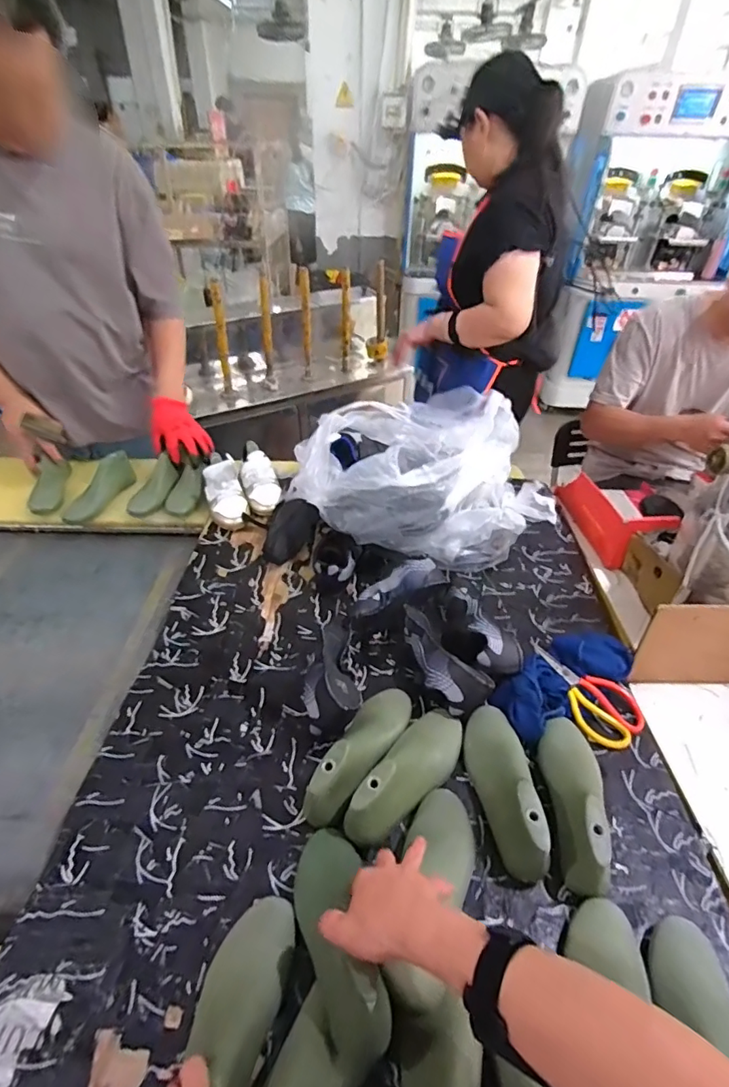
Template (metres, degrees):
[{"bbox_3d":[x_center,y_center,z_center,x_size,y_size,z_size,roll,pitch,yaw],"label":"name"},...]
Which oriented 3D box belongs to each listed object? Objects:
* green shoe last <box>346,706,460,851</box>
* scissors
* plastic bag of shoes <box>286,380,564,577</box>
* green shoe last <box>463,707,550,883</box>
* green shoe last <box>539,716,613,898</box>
[{"bbox_3d":[0.061,0.290,0.642,0.073,0.079,0.206,25,45,25],"label":"green shoe last"},{"bbox_3d":[0.319,0.221,0.769,0.099,0.025,0.196,-28,48,-31],"label":"scissors"},{"bbox_3d":[0.105,-0.168,1.050,0.438,0.228,0.410,2,40,0],"label":"plastic bag of shoes"},{"bbox_3d":[0.174,0.296,0.633,0.068,0.087,0.203,0,40,-3],"label":"green shoe last"},{"bbox_3d":[0.267,0.305,0.616,0.074,0.085,0.205,3,40,1],"label":"green shoe last"}]

